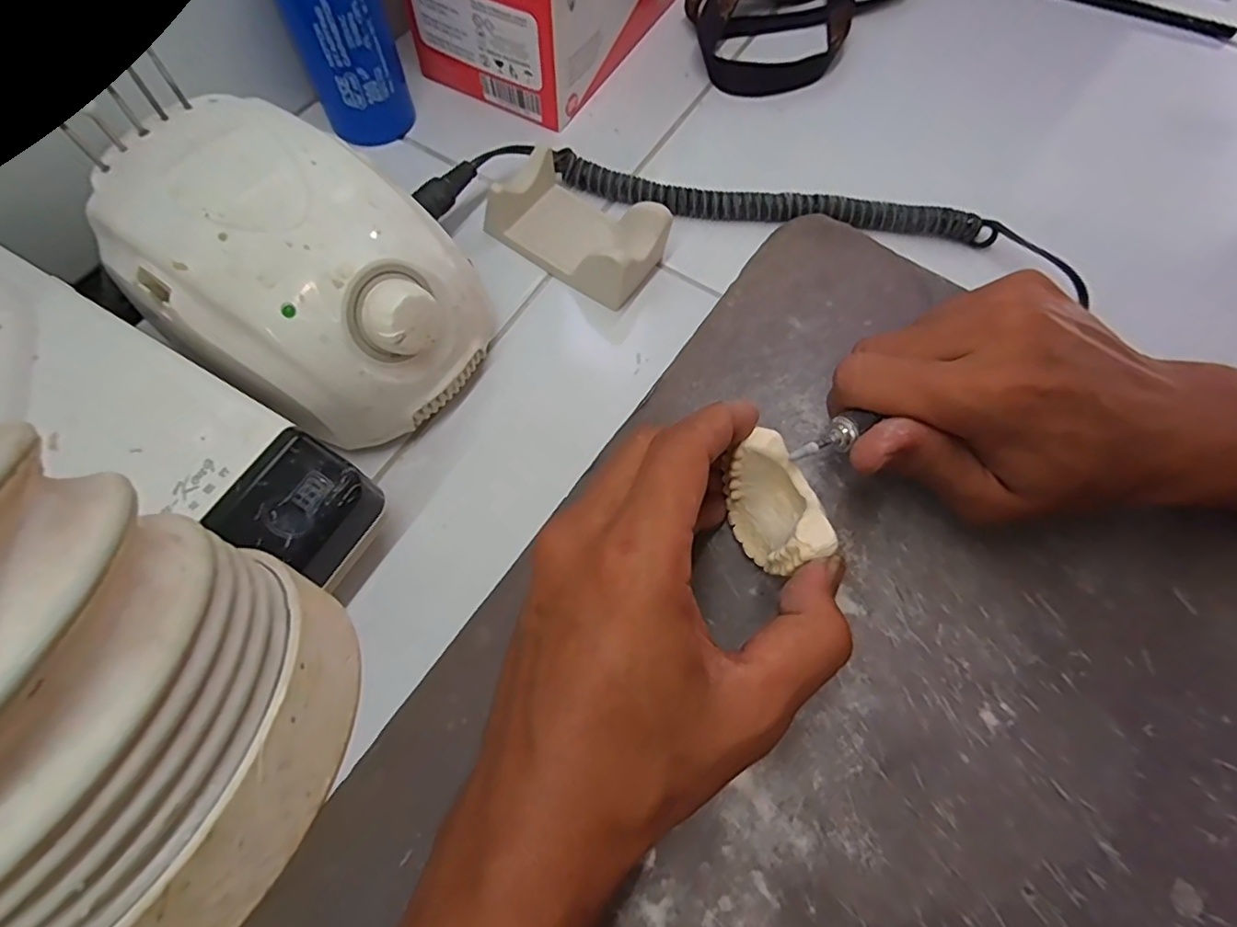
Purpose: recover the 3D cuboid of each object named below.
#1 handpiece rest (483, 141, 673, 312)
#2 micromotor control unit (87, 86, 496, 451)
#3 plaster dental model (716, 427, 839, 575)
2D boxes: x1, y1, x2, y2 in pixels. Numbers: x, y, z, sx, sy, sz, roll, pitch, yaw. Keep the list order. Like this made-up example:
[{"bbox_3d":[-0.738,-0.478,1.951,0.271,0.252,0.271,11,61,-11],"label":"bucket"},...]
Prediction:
[{"bbox_3d":[-0.019,-0.124,0.302,0.091,0.033,0.048,34,70,11],"label":"handpiece rest"},{"bbox_3d":[-0.132,-0.079,0.251,0.138,0.083,0.108,34,70,11],"label":"micromotor control unit"},{"bbox_3d":[0.062,0.017,0.230,0.022,0.048,0.050,-15,69,-9],"label":"plaster dental model"}]

